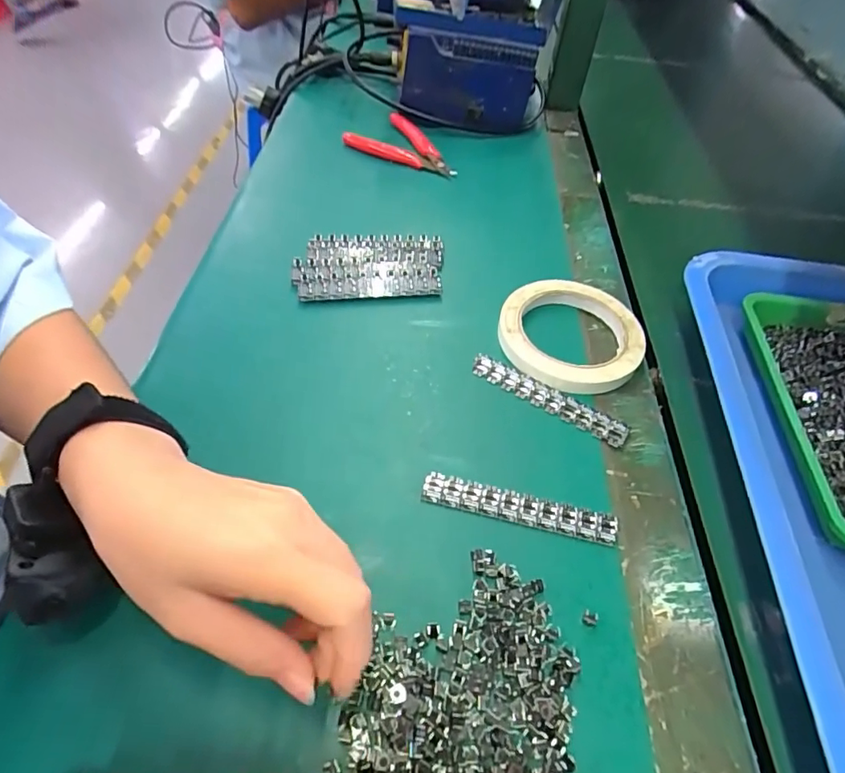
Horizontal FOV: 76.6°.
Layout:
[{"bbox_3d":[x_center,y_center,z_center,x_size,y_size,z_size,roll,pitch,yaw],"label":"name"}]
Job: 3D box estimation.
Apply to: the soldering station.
[{"bbox_3d":[0.047,-0.350,0.587,0.152,0.103,0.089,7,50,1],"label":"soldering station"}]

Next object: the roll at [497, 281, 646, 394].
[{"bbox_3d":[0.109,-0.038,0.393,0.100,0.016,0.105,2,50,-3],"label":"roll"}]

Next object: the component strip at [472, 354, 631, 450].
[{"bbox_3d":[0.084,0.008,0.358,0.109,0.006,0.019,28,54,18],"label":"component strip"}]

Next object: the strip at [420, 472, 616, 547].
[{"bbox_3d":[0.055,0.069,0.304,0.110,0.005,0.018,12,51,6],"label":"strip"}]

